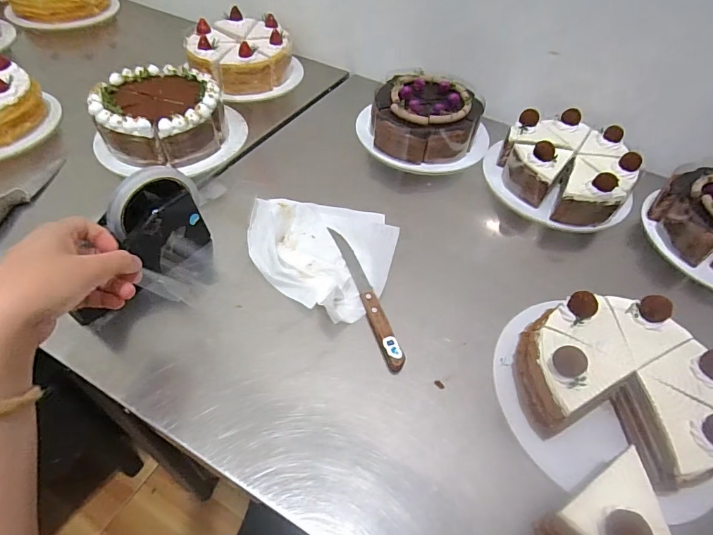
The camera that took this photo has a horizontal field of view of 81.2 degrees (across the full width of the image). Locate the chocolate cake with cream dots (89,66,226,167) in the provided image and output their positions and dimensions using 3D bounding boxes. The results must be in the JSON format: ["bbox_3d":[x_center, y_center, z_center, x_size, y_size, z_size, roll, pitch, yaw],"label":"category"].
[{"bbox_3d":[-0.274,-0.217,0.588,0.168,0.064,0.155,-19,54,-20],"label":"chocolate cake with cream dots"}]

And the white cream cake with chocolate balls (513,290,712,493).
[{"bbox_3d":[0.240,0.100,0.381,0.172,0.080,0.149,25,52,15],"label":"white cream cake with chocolate balls"}]

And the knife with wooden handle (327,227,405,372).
[{"bbox_3d":[0.010,0.026,0.460,0.018,0.011,0.192,-13,52,-16],"label":"knife with wooden handle"}]

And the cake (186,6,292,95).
[{"bbox_3d":[-0.200,-0.375,0.727,0.175,0.068,0.181,-7,51,-11],"label":"cake"}]

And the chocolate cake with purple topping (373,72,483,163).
[{"bbox_3d":[0.105,-0.230,0.637,0.155,0.067,0.144,9,50,1],"label":"chocolate cake with purple topping"}]

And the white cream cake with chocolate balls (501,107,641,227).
[{"bbox_3d":[0.288,-0.143,0.580,0.178,0.072,0.162,24,52,14],"label":"white cream cake with chocolate balls"}]

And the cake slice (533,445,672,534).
[{"bbox_3d":[0.191,0.194,0.305,0.080,0.072,0.070,-24,56,-23],"label":"cake slice"}]

